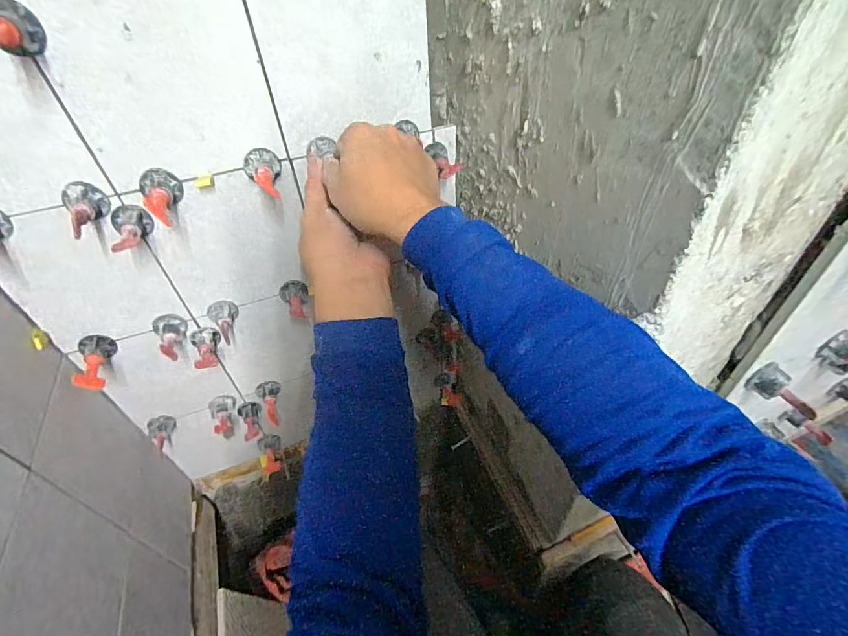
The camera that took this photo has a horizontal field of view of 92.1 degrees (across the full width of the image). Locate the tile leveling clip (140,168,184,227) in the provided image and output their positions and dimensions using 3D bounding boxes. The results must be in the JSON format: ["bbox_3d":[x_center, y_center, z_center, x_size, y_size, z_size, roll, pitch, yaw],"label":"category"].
[{"bbox_3d":[-0.220,-0.102,0.350,0.032,0.036,0.050,-26,48,-22],"label":"tile leveling clip"}]

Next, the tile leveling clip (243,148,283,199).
[{"bbox_3d":[-0.146,-0.132,0.376,0.032,0.034,0.039,-17,45,-13],"label":"tile leveling clip"}]

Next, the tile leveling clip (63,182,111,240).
[{"bbox_3d":[-0.277,-0.090,0.337,0.030,0.031,0.042,-27,48,-22],"label":"tile leveling clip"}]

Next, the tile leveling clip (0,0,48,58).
[{"bbox_3d":[-0.263,-0.179,0.255,0.028,0.030,0.051,-18,45,-14],"label":"tile leveling clip"}]

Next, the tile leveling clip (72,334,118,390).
[{"bbox_3d":[-0.341,0.047,0.420,0.026,0.027,0.058,-10,56,-6],"label":"tile leveling clip"}]

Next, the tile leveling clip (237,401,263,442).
[{"bbox_3d":[-0.240,0.144,0.568,0.029,0.022,0.050,-15,66,-11],"label":"tile leveling clip"}]

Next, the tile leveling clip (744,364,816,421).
[{"bbox_3d":[0.308,0.062,0.348,0.022,0.025,0.049,-27,48,-22],"label":"tile leveling clip"}]

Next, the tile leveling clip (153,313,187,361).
[{"bbox_3d":[-0.273,0.025,0.444,0.026,0.035,0.051,-12,57,-8],"label":"tile leveling clip"}]

